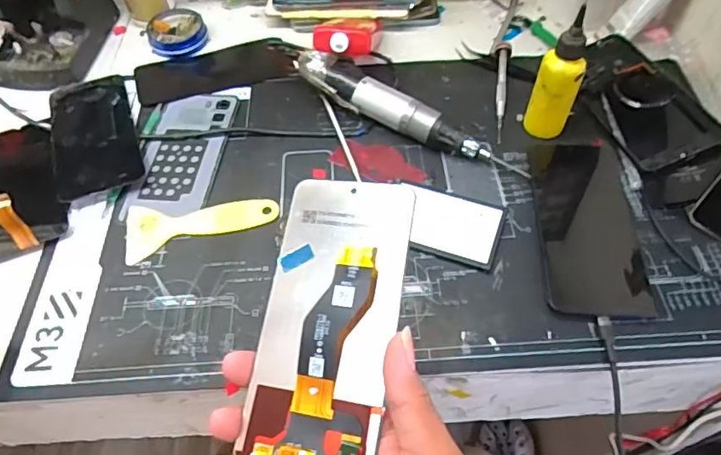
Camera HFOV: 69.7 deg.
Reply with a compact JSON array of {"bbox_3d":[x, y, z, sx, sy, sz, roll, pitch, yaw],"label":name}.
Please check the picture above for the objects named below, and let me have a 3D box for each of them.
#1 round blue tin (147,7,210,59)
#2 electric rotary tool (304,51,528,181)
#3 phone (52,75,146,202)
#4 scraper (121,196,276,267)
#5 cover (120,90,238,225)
[{"bbox_3d":[-0.204,-0.217,0.574,0.060,0.027,0.049,-22,58,-13],"label":"round blue tin"},{"bbox_3d":[0.040,-0.102,0.469,0.218,0.044,0.033,30,61,21],"label":"electric rotary tool"},{"bbox_3d":[-0.251,-0.092,0.490,0.072,0.012,0.156,-18,57,-11],"label":"phone"},{"bbox_3d":[-0.133,-0.006,0.435,0.123,0.004,0.051,-13,56,-7],"label":"scraper"},{"bbox_3d":[-0.163,-0.071,0.479,0.073,0.005,0.147,2,55,3],"label":"cover"}]

